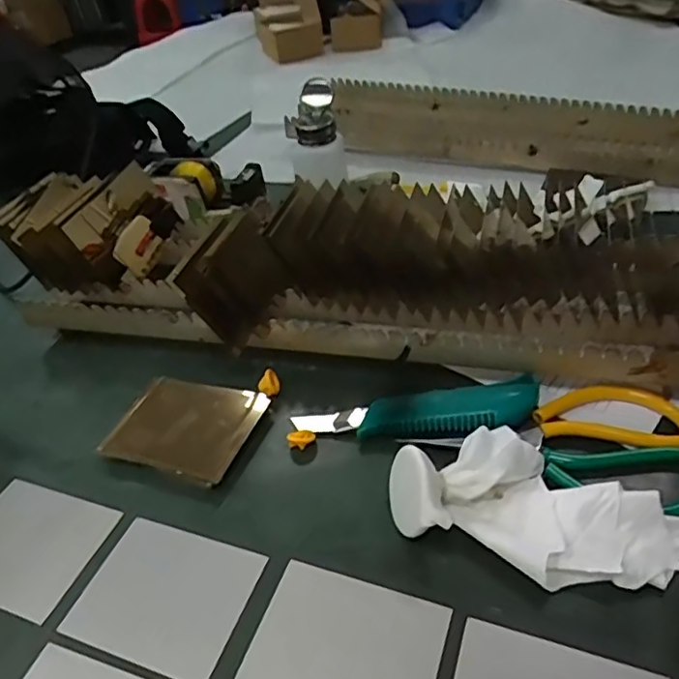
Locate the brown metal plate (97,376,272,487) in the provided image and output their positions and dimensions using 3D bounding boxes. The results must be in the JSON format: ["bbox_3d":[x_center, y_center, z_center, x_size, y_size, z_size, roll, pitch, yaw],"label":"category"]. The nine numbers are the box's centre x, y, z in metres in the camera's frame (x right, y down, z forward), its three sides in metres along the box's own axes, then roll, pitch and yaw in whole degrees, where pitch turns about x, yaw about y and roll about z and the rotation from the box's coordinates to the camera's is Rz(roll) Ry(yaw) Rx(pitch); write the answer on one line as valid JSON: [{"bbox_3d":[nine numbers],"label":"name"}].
[{"bbox_3d":[-0.115,0.063,0.453,0.101,0.011,0.079,12,53,19],"label":"brown metal plate"}]

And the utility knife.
[{"bbox_3d":[0.057,0.056,0.440,0.174,0.024,0.041,-6,39,0],"label":"utility knife"}]

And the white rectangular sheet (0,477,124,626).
[{"bbox_3d":[-0.207,0.135,0.402,0.097,0.004,0.079,11,42,19],"label":"white rectangular sheet"}]

